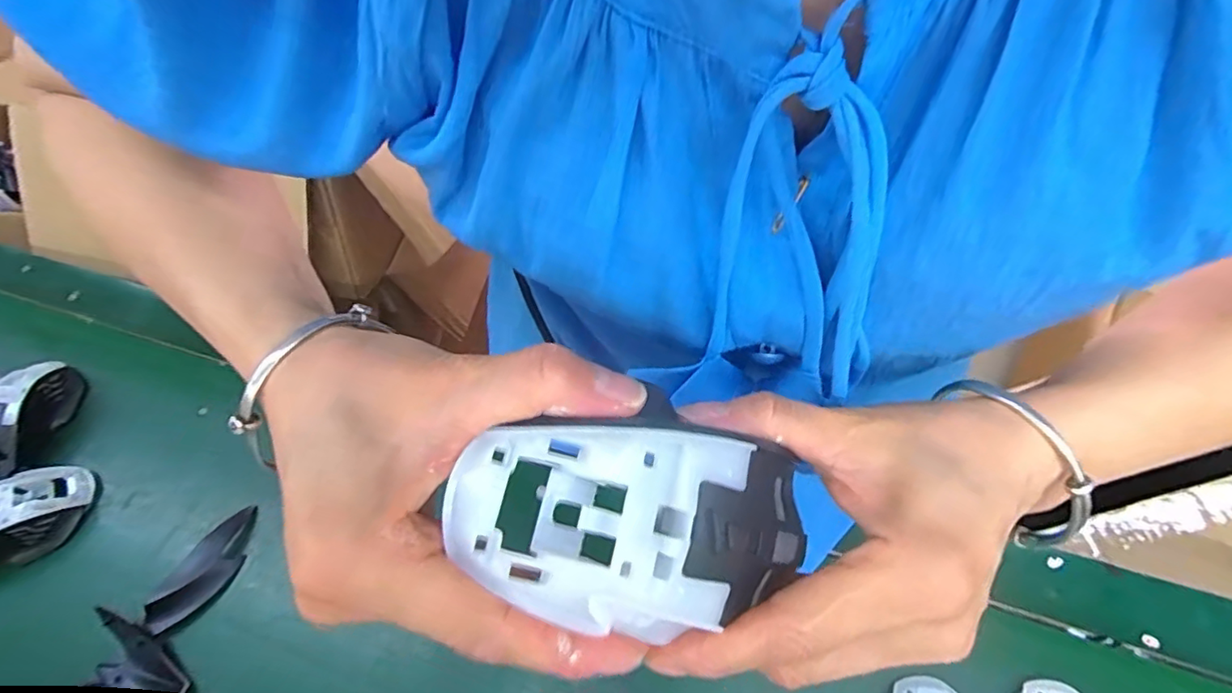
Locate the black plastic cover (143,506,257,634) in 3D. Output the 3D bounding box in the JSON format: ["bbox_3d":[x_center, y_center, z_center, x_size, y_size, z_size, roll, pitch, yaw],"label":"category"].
[{"bbox_3d":[-0.301,0.164,0.428,0.031,0.020,0.091,23,62,18],"label":"black plastic cover"}]

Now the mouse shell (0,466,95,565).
[{"bbox_3d":[-0.474,0.134,0.451,0.103,0.034,0.065,-18,56,-9],"label":"mouse shell"}]

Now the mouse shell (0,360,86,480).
[{"bbox_3d":[-0.520,0.061,0.502,0.073,0.041,0.113,0,57,5],"label":"mouse shell"}]

